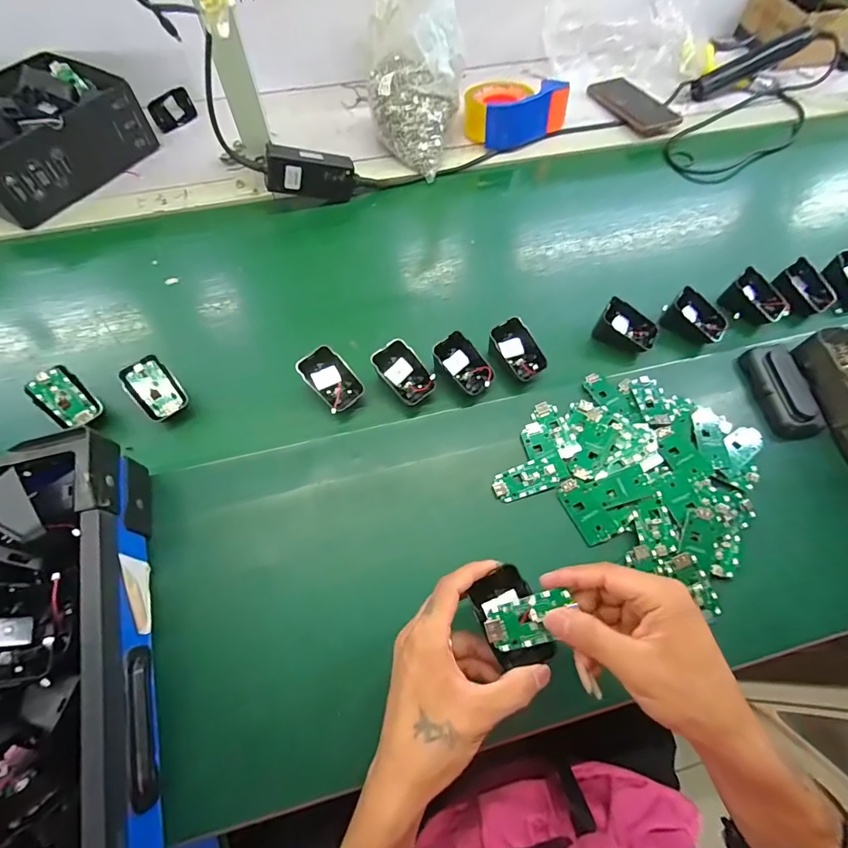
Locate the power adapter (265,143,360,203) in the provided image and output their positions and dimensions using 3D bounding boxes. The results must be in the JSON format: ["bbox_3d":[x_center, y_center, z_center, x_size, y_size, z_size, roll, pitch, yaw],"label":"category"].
[{"bbox_3d":[-0.150,-0.338,0.596,0.119,0.051,0.035,-4,59,-23],"label":"power adapter"}]

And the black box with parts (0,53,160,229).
[{"bbox_3d":[-0.539,-0.404,0.627,0.177,0.110,0.244,29,66,12],"label":"black box with parts"}]

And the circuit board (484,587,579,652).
[{"bbox_3d":[0.073,0.135,0.303,0.060,0.012,0.029,-13,62,-7],"label":"circuit board"}]

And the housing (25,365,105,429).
[{"bbox_3d":[-0.364,-0.026,0.447,0.068,0.013,0.042,47,60,-8],"label":"housing"}]

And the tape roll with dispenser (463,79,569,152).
[{"bbox_3d":[0.134,-0.493,0.685,0.130,0.060,0.130,1,63,-1],"label":"tape roll with dispenser"}]

